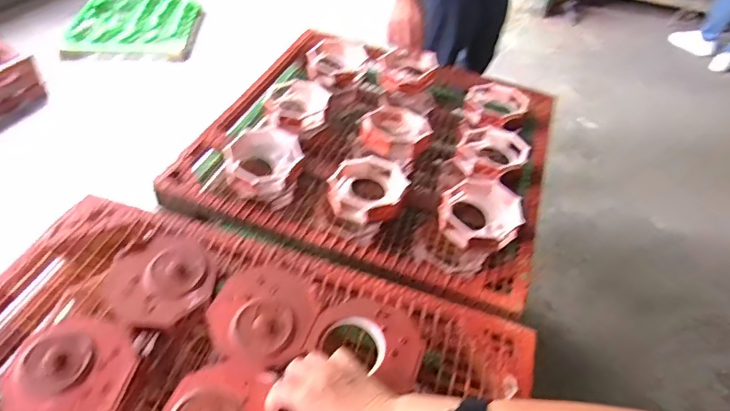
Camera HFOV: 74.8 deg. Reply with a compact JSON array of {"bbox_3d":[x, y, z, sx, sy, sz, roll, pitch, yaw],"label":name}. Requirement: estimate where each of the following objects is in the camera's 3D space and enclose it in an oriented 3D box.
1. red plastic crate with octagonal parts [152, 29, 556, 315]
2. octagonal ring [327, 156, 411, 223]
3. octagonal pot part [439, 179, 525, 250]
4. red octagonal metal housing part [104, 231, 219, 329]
[{"bbox_3d":[0.036,-0.122,0.922,0.596,0.121,0.606,17,48,11],"label":"red plastic crate with octagonal parts"},{"bbox_3d":[0.006,-0.023,0.772,0.119,0.048,0.125,20,48,14],"label":"octagonal ring"},{"bbox_3d":[0.184,0.015,0.761,0.125,0.043,0.142,20,48,14],"label":"octagonal pot part"},{"bbox_3d":[-0.235,0.080,0.556,0.115,0.033,0.121,-25,53,-25],"label":"red octagonal metal housing part"}]

